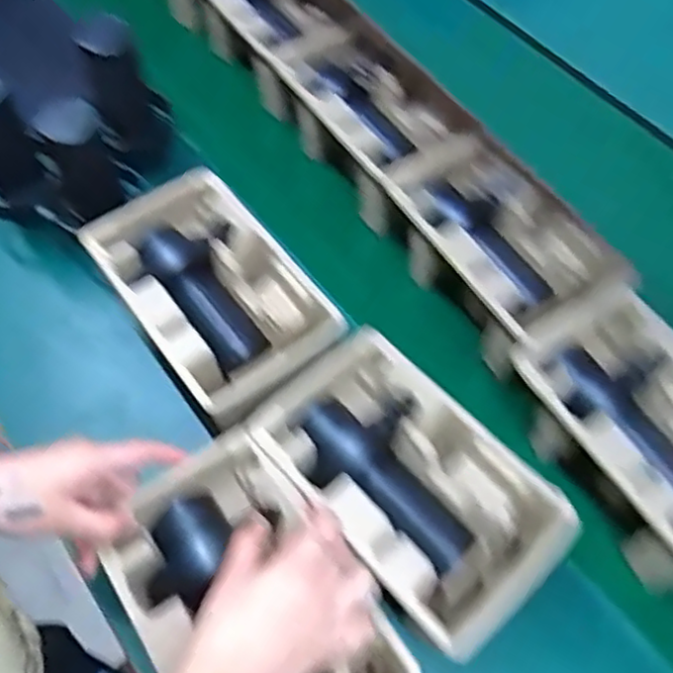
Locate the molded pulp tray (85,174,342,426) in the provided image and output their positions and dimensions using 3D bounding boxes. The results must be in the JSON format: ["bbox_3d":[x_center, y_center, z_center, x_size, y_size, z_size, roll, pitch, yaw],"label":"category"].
[{"bbox_3d":[-0.114,-0.040,0.616,0.153,0.049,0.245,-35,66,-19],"label":"molded pulp tray"}]

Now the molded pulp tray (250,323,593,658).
[{"bbox_3d":[0.056,0.123,0.541,0.147,0.077,0.241,-39,68,-21],"label":"molded pulp tray"}]

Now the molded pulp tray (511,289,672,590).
[{"bbox_3d":[0.266,0.091,0.581,0.138,0.091,0.220,-30,64,-17],"label":"molded pulp tray"}]

